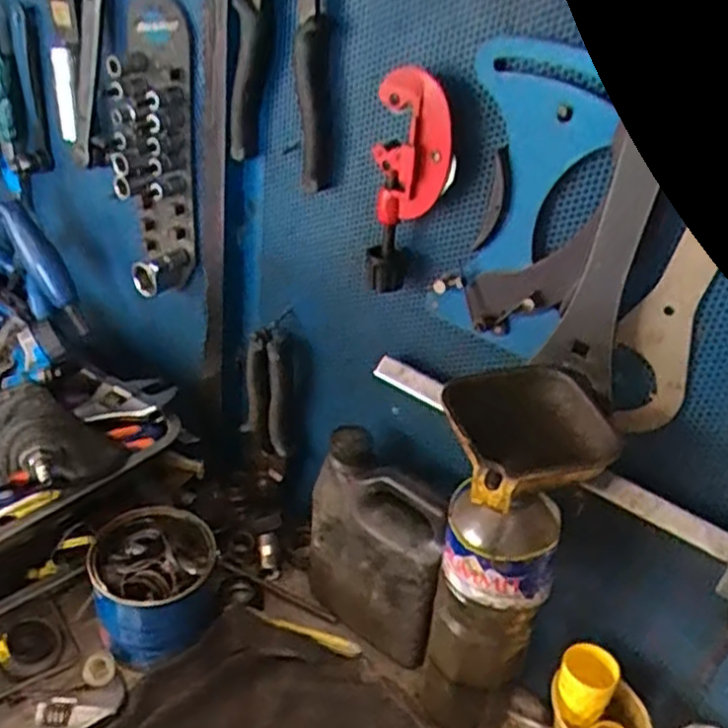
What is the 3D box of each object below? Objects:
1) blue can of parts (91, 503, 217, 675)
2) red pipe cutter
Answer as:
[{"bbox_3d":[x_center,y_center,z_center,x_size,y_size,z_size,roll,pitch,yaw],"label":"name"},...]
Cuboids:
[{"bbox_3d":[-0.177,0.186,0.653,0.096,0.087,0.097,5,33,-3],"label":"blue can of parts"},{"bbox_3d":[0.028,-0.118,0.518,0.046,0.153,0.027,4,33,-6],"label":"red pipe cutter"}]

